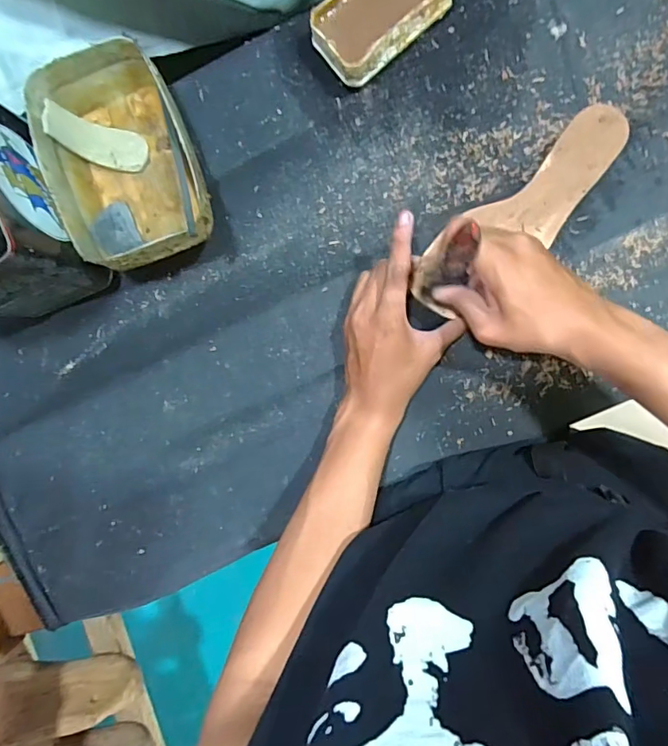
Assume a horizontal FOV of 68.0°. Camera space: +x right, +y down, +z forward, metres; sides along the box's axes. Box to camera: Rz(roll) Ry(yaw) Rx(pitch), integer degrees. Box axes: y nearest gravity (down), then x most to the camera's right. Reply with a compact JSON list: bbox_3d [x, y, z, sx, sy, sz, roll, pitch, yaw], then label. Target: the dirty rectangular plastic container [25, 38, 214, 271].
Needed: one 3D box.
[{"bbox_3d":[-0.188,-0.191,0.458,0.124,0.070,0.179,-21,91,5],"label":"dirty rectangular plastic container"}]

